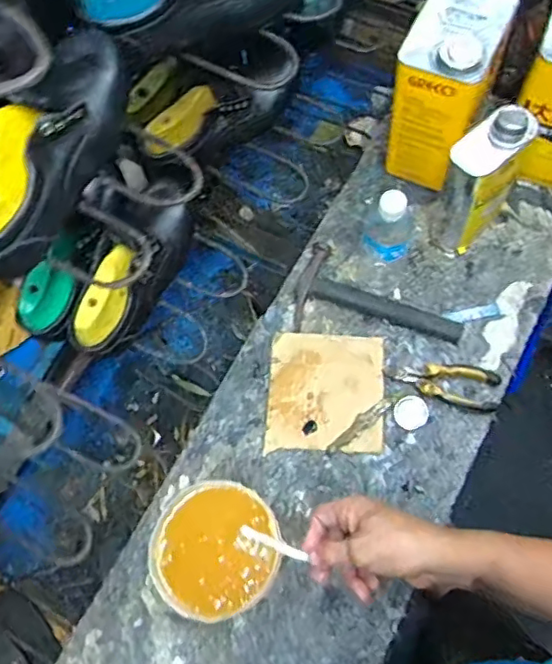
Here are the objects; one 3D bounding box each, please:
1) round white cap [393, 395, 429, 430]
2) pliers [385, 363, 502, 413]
[{"bbox_3d":[0.179,0.107,0.780,0.045,0.004,0.042,-1,71,2],"label":"round white cap"},{"bbox_3d":[0.226,0.061,0.783,0.140,0.023,0.062,17,73,8],"label":"pliers"}]

